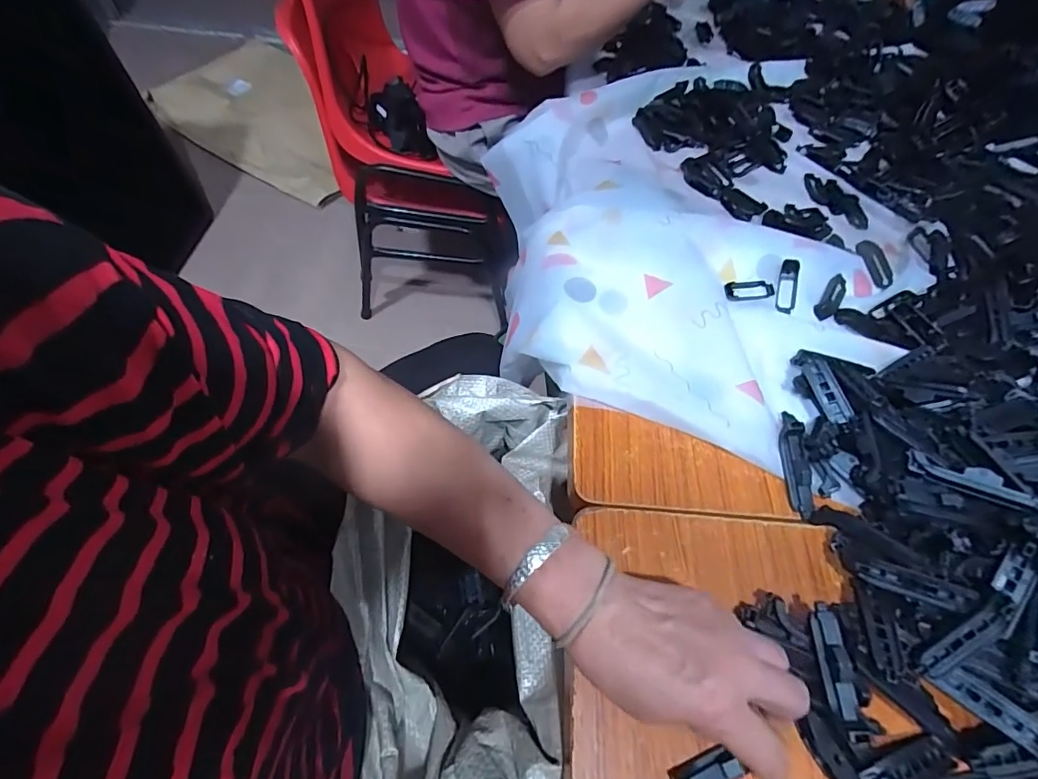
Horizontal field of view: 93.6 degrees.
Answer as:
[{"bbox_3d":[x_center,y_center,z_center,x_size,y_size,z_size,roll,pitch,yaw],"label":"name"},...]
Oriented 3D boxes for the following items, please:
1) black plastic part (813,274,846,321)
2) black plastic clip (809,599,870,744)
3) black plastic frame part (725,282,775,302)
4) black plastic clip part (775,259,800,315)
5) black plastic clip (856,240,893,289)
[{"bbox_3d":[0.314,-0.093,0.488,0.019,0.007,0.062,35,65,17],"label":"black plastic part"},{"bbox_3d":[0.202,0.178,0.310,0.019,0.015,0.075,0,60,-2],"label":"black plastic clip"},{"bbox_3d":[0.230,-0.098,0.485,0.056,0.004,0.020,-7,83,-12],"label":"black plastic frame part"},{"bbox_3d":[0.267,-0.101,0.484,0.018,0.008,0.060,14,76,6],"label":"black plastic clip part"},{"bbox_3d":[0.366,-0.129,0.503,0.019,0.014,0.054,-13,74,-9],"label":"black plastic clip"}]

